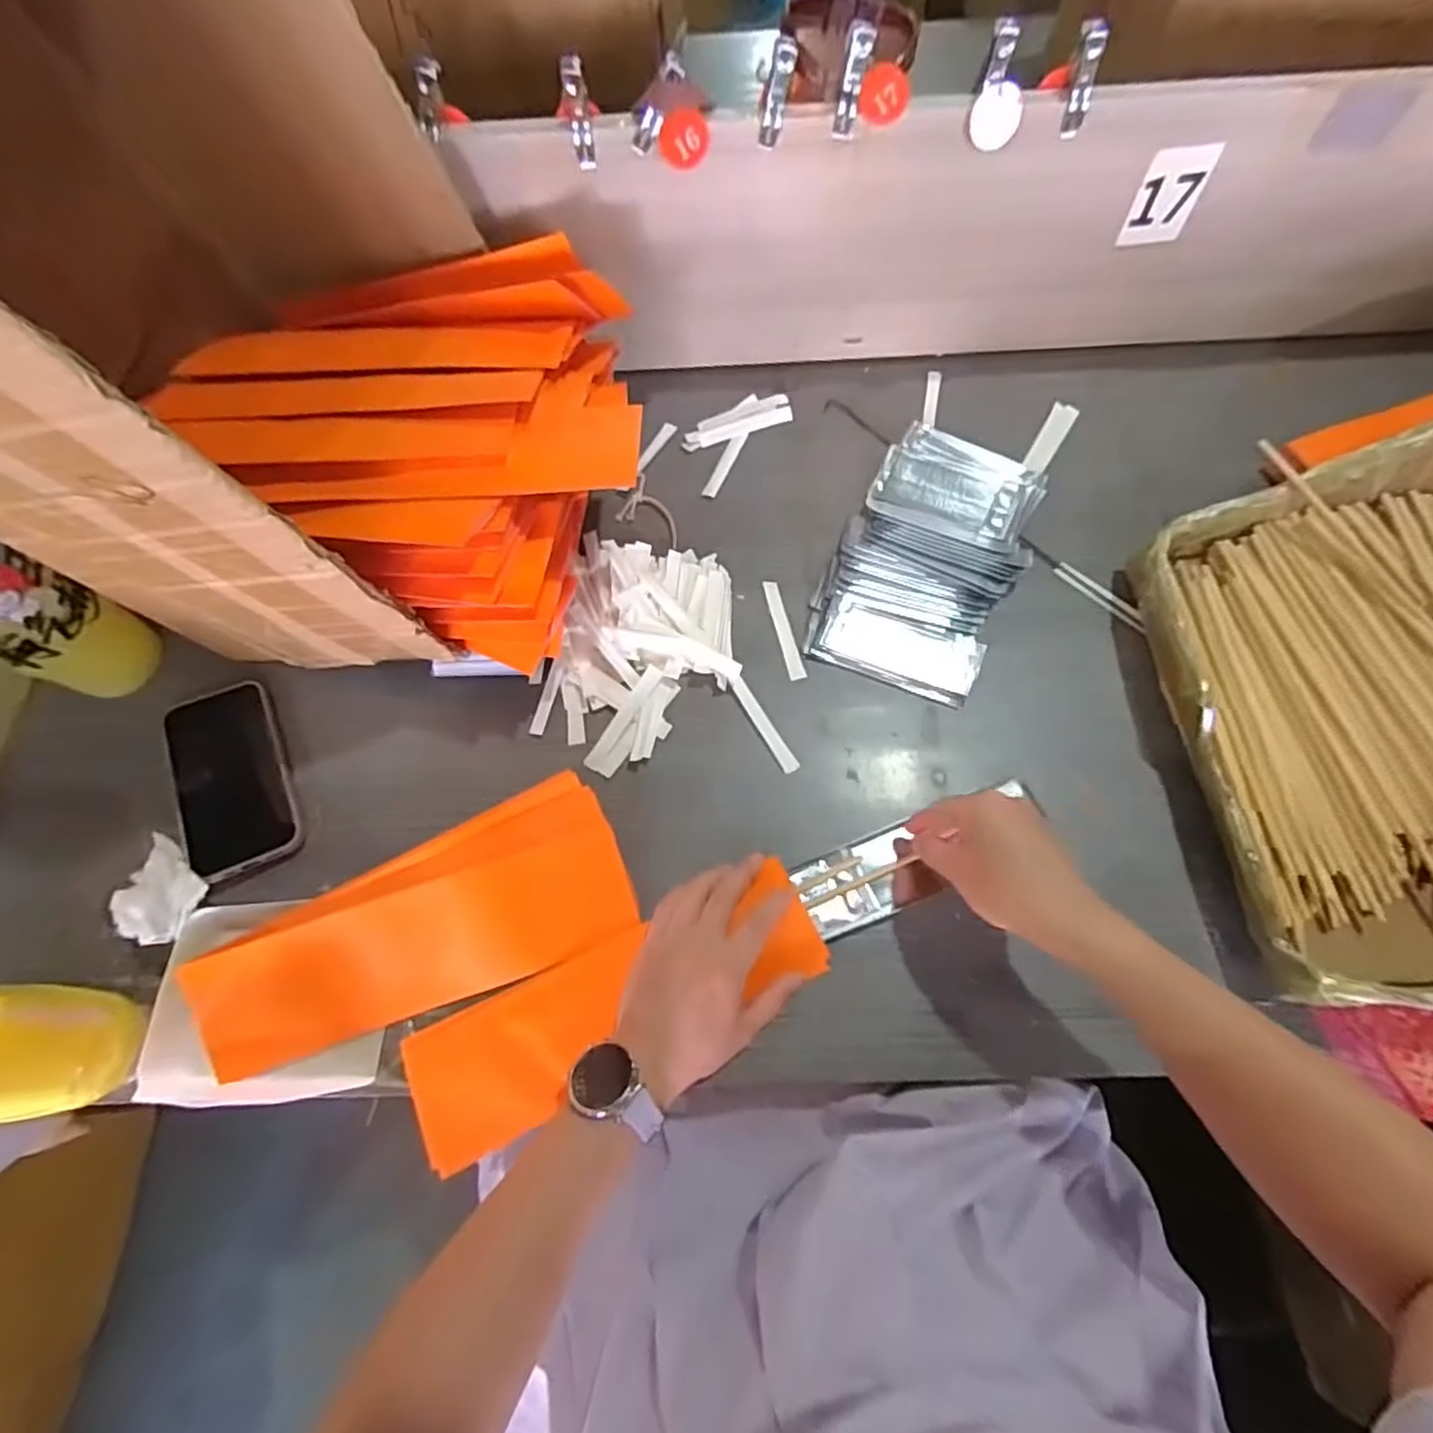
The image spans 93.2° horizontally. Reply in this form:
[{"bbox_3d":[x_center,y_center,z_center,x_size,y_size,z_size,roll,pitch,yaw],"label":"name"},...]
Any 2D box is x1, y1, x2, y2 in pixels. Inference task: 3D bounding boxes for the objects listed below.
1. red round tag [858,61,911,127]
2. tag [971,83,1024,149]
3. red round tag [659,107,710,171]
[{"bbox_3d":[0.118,-0.437,0.477,0.035,0.032,0.005,-12,37,9],"label":"red round tag"},{"bbox_3d":[0.199,-0.425,0.481,0.036,0.037,0.004,-2,54,-2],"label":"tag"},{"bbox_3d":[-0.023,-0.414,0.486,0.034,0.034,0.004,12,45,-15],"label":"red round tag"}]

